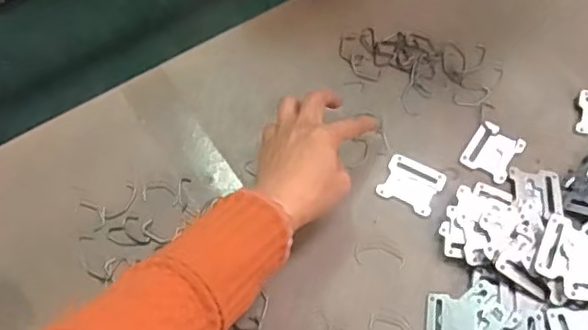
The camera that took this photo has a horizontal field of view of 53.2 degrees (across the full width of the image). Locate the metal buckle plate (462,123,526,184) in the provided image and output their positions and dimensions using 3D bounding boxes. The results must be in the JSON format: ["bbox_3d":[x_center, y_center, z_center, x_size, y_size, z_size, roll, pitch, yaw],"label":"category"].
[{"bbox_3d":[0.180,-0.013,0.531,0.042,0.004,0.049,32,70,16],"label":"metal buckle plate"}]

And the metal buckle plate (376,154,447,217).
[{"bbox_3d":[0.105,0.016,0.523,0.050,0.010,0.043,26,69,14],"label":"metal buckle plate"}]

